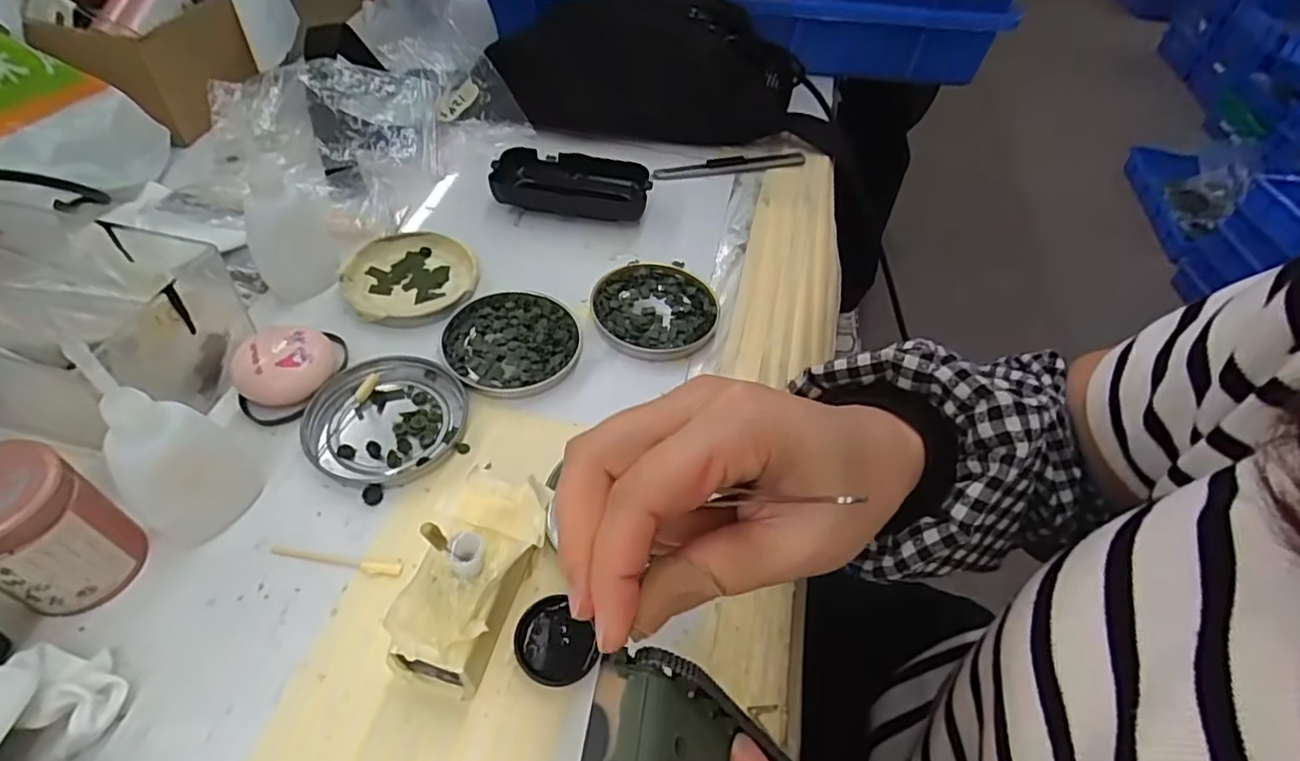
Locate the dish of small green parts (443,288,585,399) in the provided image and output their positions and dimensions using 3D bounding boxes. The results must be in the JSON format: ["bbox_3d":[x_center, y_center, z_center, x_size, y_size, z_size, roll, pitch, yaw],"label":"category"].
[{"bbox_3d":[-0.081,-0.023,0.374,0.077,0.008,0.075,3,50,-4],"label":"dish of small green parts"}]

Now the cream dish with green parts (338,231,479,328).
[{"bbox_3d":[-0.151,-0.064,0.402,0.078,0.011,0.080,3,50,-4],"label":"cream dish with green parts"}]

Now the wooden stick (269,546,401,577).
[{"bbox_3d":[-0.141,0.081,0.285,0.060,0.004,0.007,9,50,1],"label":"wooden stick"}]

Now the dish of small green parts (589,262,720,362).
[{"bbox_3d":[0.003,-0.046,0.400,0.077,0.007,0.077,3,50,-4],"label":"dish of small green parts"}]

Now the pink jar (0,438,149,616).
[{"bbox_3d":[-0.239,0.059,0.252,0.042,0.064,0.043,3,50,-4],"label":"pink jar"}]

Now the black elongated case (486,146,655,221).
[{"bbox_3d":[-0.058,-0.142,0.466,0.109,0.026,0.048,3,50,-4],"label":"black elongated case"}]

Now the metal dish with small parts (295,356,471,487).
[{"bbox_3d":[-0.140,0.020,0.335,0.078,0.010,0.075,3,50,-4],"label":"metal dish with small parts"}]

